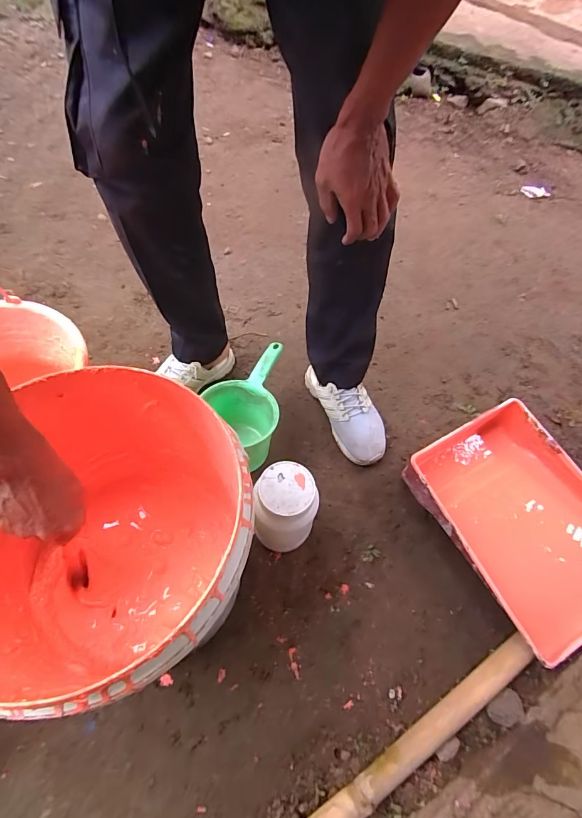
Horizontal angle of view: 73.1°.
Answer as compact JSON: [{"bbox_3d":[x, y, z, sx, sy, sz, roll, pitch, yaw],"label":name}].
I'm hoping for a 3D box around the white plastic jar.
[{"bbox_3d":[-0.013,0.163,0.612,0.092,0.170,0.093,2,59,-4],"label":"white plastic jar"}]

